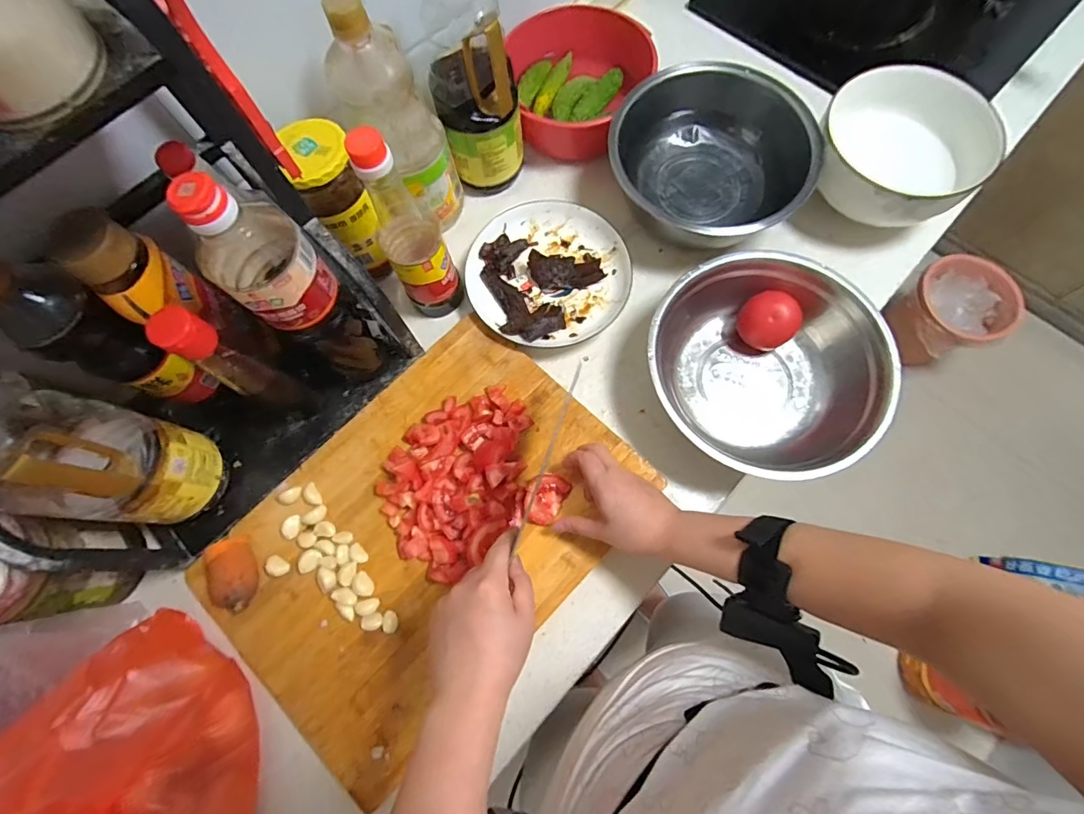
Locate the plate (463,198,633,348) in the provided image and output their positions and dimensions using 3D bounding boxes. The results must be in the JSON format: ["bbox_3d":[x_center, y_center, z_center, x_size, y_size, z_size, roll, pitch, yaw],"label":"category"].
[{"bbox_3d":[0.006,-0.169,0.588,0.195,0.028,0.187,0,74,0],"label":"plate"}]

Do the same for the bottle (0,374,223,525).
[{"bbox_3d":[-0.384,0.045,0.399,0.073,0.264,0.094,5,74,4],"label":"bottle"}]

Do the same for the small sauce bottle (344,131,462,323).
[{"bbox_3d":[-0.139,-0.184,0.481,0.063,0.217,0.070,-28,75,-6],"label":"small sauce bottle"}]

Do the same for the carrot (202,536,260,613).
[{"bbox_3d":[-0.325,0.175,0.486,0.047,0.031,0.071,-18,74,-3],"label":"carrot"}]

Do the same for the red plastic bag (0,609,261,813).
[{"bbox_3d":[-0.371,0.329,0.400,0.167,0.122,0.250,-11,74,-1],"label":"red plastic bag"}]

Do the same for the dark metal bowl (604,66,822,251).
[{"bbox_3d":[0.209,-0.334,0.591,0.240,0.083,0.236,0,74,0],"label":"dark metal bowl"}]

